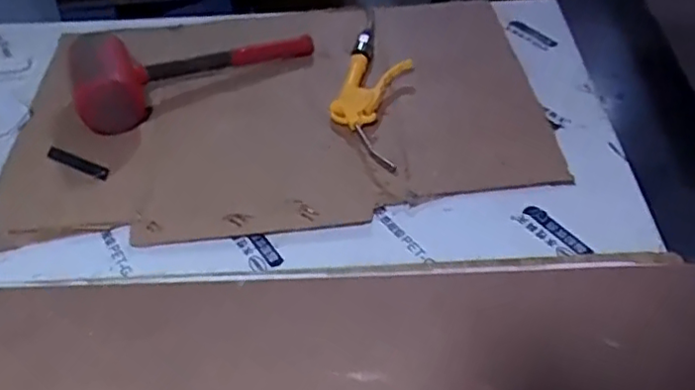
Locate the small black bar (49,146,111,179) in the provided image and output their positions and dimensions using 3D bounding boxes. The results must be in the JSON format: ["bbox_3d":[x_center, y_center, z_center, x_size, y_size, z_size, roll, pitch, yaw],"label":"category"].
[{"bbox_3d":[-0.316,-0.039,0.739,0.103,0.008,0.019,22,52,23],"label":"small black bar"}]

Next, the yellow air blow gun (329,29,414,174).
[{"bbox_3d":[0.028,-0.125,0.780,0.089,0.031,0.252,5,47,9],"label":"yellow air blow gun"}]

